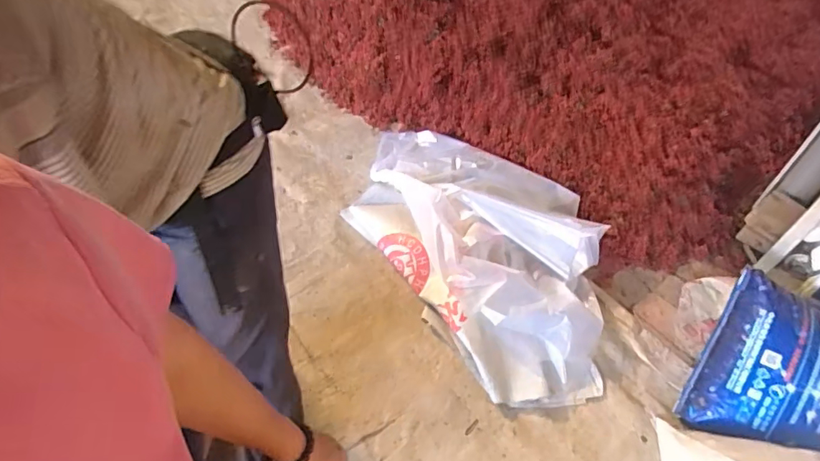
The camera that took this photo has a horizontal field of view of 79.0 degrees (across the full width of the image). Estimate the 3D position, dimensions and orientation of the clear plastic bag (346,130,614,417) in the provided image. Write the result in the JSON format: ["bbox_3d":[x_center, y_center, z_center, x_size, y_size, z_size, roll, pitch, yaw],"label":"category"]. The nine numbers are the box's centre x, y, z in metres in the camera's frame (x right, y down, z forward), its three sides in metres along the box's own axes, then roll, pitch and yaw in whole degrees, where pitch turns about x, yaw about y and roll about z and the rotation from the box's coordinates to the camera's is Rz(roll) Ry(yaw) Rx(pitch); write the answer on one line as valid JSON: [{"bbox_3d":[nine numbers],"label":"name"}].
[{"bbox_3d":[0.234,-0.023,1.702,0.671,0.130,1.229,-28,55,-21],"label":"clear plastic bag"}]

